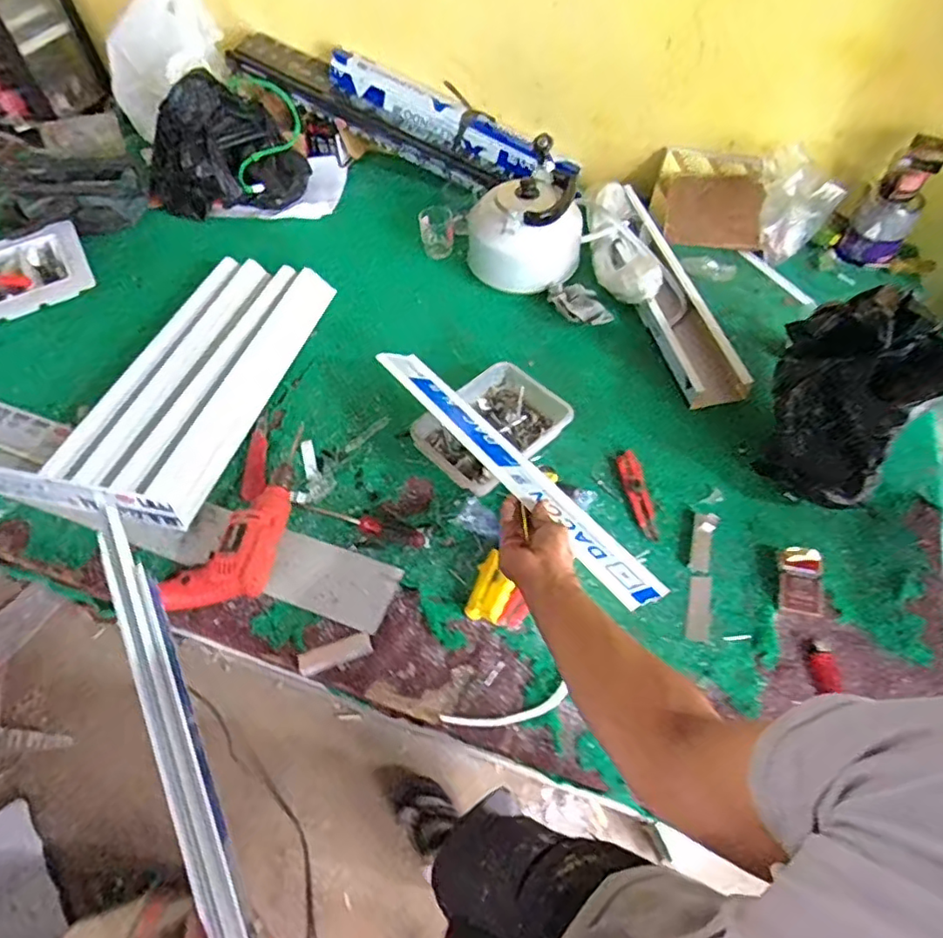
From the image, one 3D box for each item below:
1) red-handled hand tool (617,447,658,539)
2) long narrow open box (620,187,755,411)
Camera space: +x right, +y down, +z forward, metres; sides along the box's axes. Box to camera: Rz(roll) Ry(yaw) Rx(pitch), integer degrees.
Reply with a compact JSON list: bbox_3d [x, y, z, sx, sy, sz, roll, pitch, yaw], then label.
[{"bbox_3d":[0.259,0.037,0.932,0.034,0.012,0.155,-8,55,-4],"label":"red-handled hand tool"},{"bbox_3d":[0.374,-0.343,1.163,0.132,0.046,0.530,-14,55,-8],"label":"long narrow open box"}]

